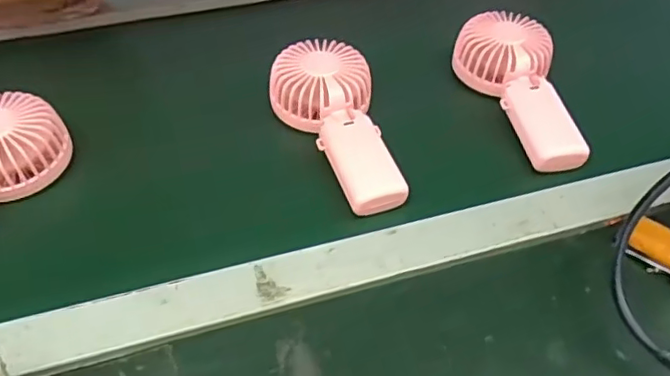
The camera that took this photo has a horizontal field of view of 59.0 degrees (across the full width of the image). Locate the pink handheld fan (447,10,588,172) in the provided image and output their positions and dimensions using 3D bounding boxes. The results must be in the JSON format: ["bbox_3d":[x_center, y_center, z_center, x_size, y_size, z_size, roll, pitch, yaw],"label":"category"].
[{"bbox_3d":[0.163,-0.090,0.522,0.088,0.040,0.178,-4,48,-6],"label":"pink handheld fan"}]

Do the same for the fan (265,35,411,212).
[{"bbox_3d":[0.001,-0.056,0.486,0.083,0.036,0.171,-11,49,-12],"label":"fan"}]

